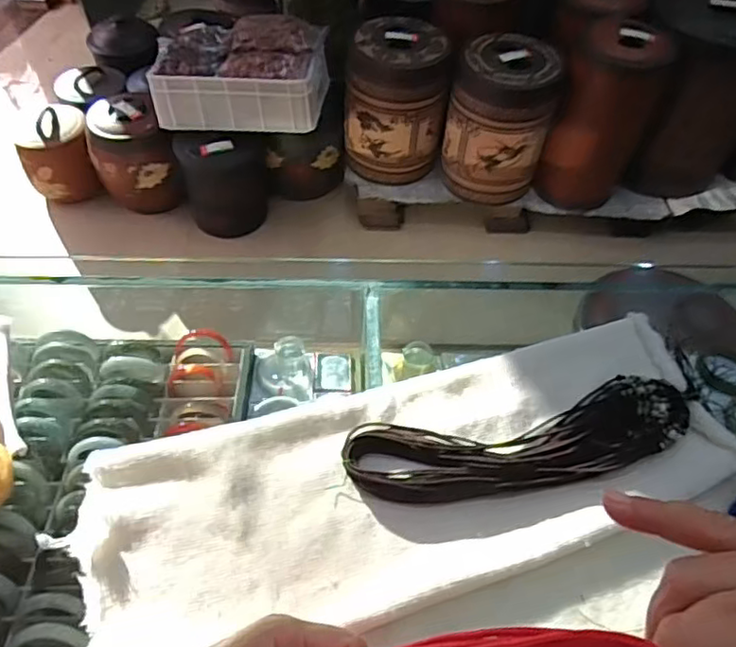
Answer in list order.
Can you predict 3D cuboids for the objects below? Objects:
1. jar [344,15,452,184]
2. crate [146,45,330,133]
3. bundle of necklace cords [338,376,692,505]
[{"bbox_3d":[0.083,-0.668,1.824,0.293,0.426,0.267,4,53,0],"label":"jar"},{"bbox_3d":[-0.368,-0.693,1.740,0.485,0.162,0.267,4,53,0],"label":"crate"},{"bbox_3d":[0.140,0.107,0.545,0.314,0.024,0.089,-8,54,-9],"label":"bundle of necklace cords"}]

